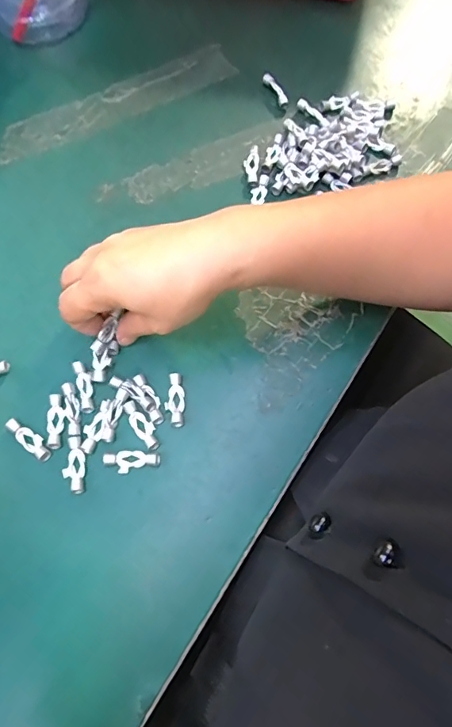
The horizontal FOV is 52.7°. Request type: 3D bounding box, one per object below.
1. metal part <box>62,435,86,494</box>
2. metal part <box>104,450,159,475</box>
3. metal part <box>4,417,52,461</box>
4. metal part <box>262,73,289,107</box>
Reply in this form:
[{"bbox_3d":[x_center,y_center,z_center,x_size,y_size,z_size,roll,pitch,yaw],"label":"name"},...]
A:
[{"bbox_3d":[-0.102,0.068,0.307,0.015,0.004,0.037,-3,71,-2],"label":"metal part"},{"bbox_3d":[-0.063,0.066,0.308,0.038,0.004,0.015,-7,71,-3],"label":"metal part"},{"bbox_3d":[-0.135,0.052,0.313,0.039,0.005,0.012,36,74,11],"label":"metal part"},{"bbox_3d":[0.046,-0.252,0.419,0.008,0.009,0.037,-28,73,-10],"label":"metal part"}]

